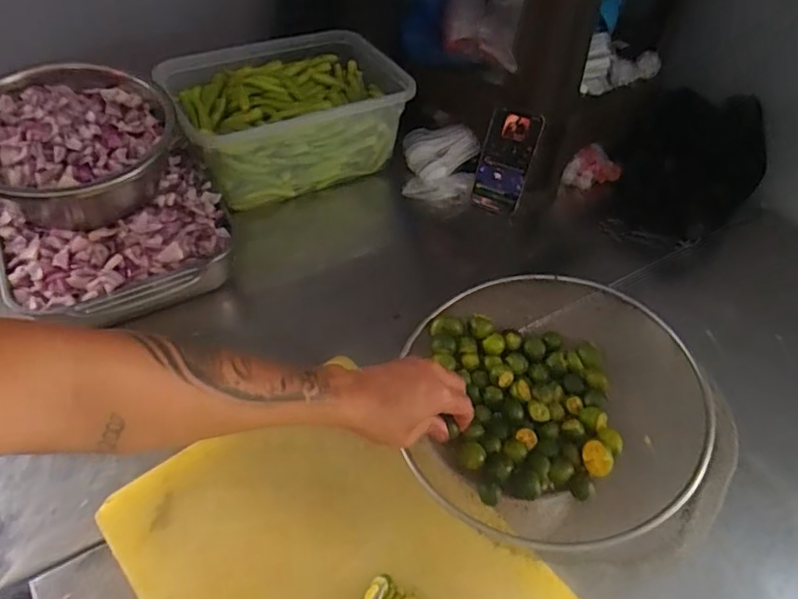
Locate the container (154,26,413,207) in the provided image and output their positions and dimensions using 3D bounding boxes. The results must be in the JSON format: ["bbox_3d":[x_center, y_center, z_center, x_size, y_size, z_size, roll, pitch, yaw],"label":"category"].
[{"bbox_3d":[-0.173,-0.293,0.936,0.343,0.148,0.237,-16,51,-19],"label":"container"}]

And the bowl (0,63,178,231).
[{"bbox_3d":[-0.409,-0.179,0.720,0.235,0.130,0.217,3,47,-3],"label":"bowl"}]

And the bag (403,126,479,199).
[{"bbox_3d":[0.068,-0.237,0.983,0.120,0.084,0.138,5,47,-2],"label":"bag"}]

